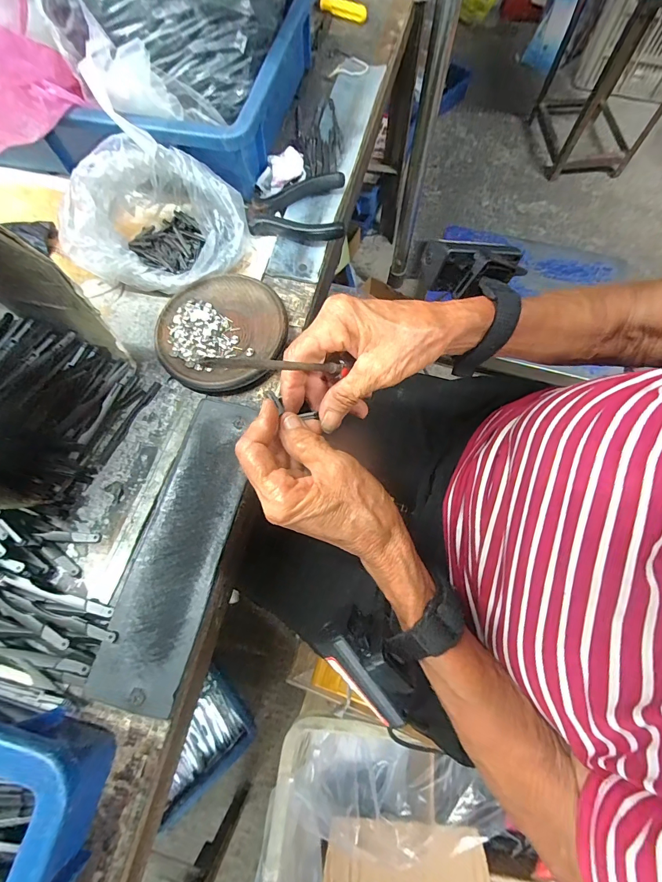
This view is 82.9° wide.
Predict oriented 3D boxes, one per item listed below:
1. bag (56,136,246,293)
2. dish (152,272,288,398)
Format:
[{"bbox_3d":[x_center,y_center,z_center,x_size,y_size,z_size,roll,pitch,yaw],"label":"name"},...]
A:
[{"bbox_3d":[-0.152,-0.203,0.329,0.131,0.074,0.110,7,70,4],"label":"bag"},{"bbox_3d":[-0.094,-0.095,0.330,0.110,0.014,0.112,-1,70,2],"label":"dish"}]

